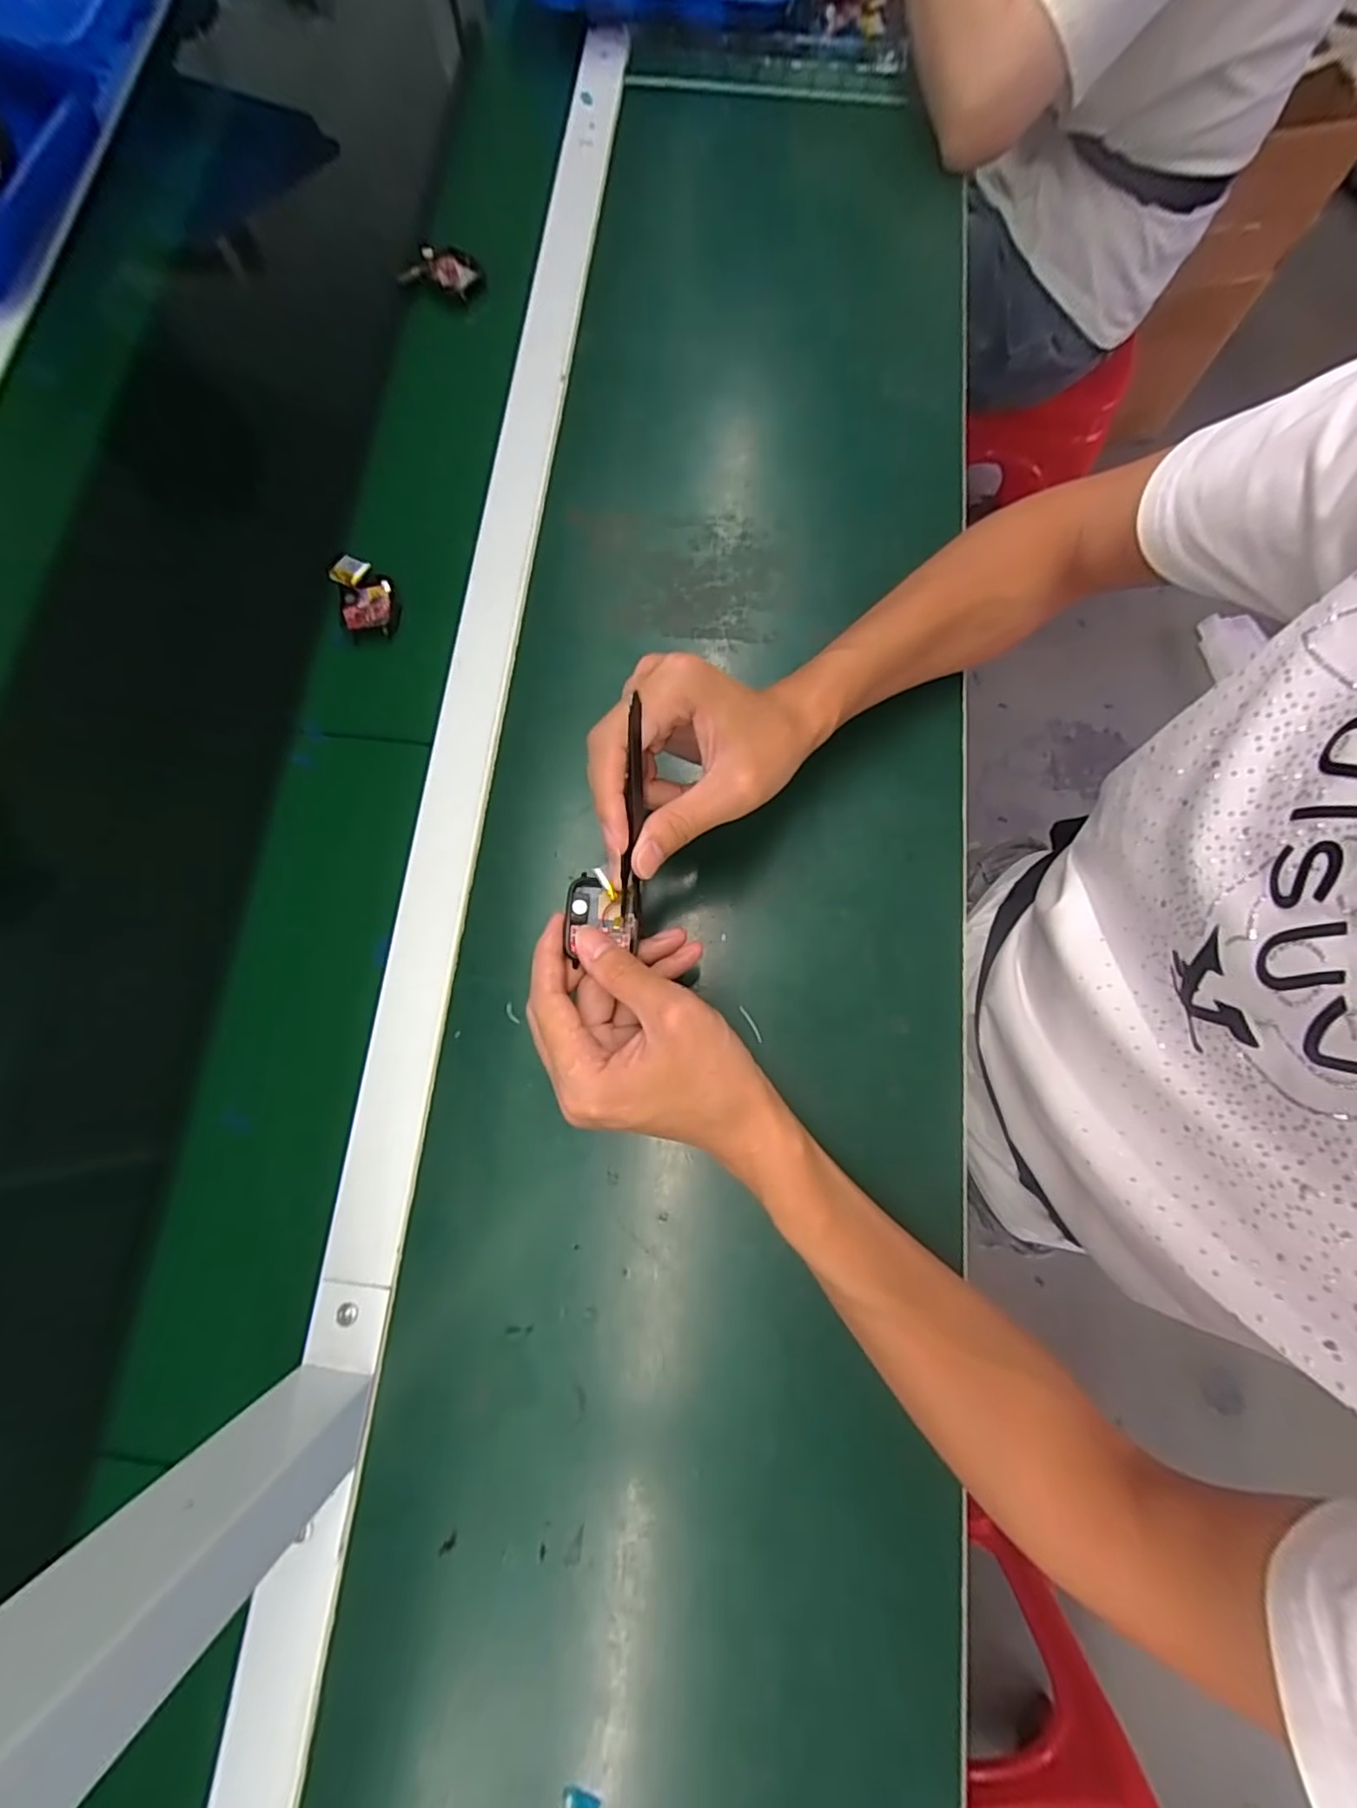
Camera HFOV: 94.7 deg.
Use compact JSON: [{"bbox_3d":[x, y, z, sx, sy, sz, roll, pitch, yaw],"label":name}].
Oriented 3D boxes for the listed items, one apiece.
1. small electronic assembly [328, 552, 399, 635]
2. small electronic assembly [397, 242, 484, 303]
[{"bbox_3d":[-0.215,-0.215,0.431,0.036,0.016,0.058,-18,77,-4],"label":"small electronic assembly"},{"bbox_3d":[-0.192,-0.509,0.506,0.063,0.020,0.037,-20,77,-4],"label":"small electronic assembly"}]

